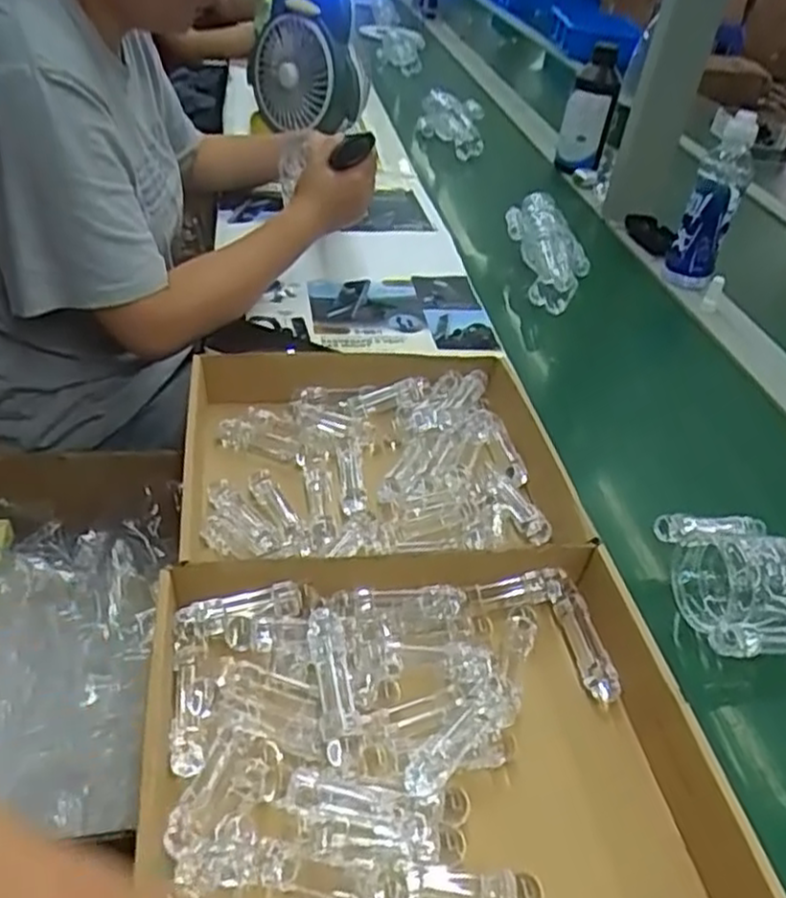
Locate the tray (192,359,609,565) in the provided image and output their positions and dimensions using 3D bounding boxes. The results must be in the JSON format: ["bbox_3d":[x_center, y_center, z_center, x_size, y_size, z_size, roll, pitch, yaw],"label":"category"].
[{"bbox_3d":[-0.016,0.013,0.648,0.307,0.059,0.281,-2,40,-12],"label":"tray"}]

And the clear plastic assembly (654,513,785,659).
[{"bbox_3d":[0.317,0.105,0.585,0.182,0.062,0.118,2,39,-6],"label":"clear plastic assembly"}]

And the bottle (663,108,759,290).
[{"bbox_3d":[0.444,-0.336,1.045,0.070,0.226,0.069,19,40,13],"label":"bottle"}]

